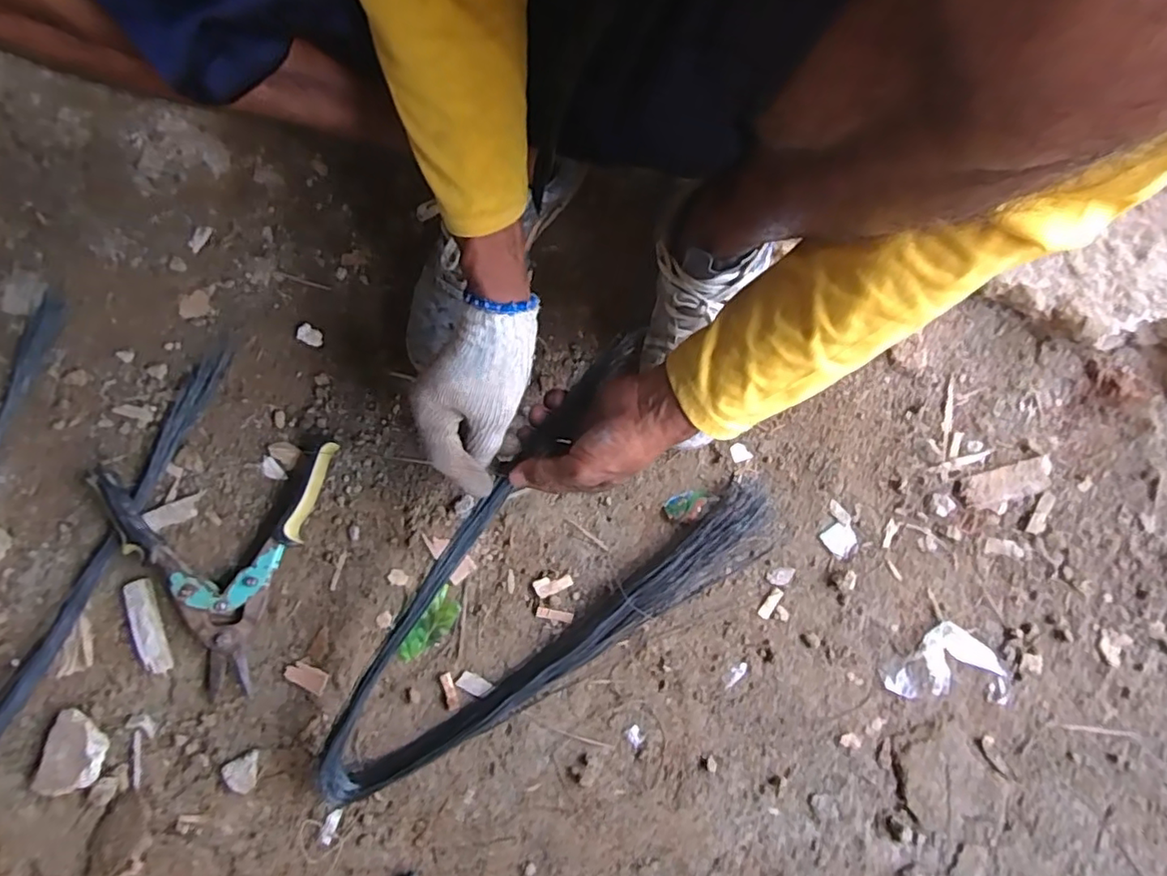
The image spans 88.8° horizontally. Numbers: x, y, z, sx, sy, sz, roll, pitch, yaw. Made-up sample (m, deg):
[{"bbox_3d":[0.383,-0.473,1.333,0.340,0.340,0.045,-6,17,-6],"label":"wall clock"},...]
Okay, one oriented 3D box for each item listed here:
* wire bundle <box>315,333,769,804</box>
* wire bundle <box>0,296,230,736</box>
[{"bbox_3d":[-0.042,0.147,0.521,0.432,0.035,0.227,-46,107,-5],"label":"wire bundle"},{"bbox_3d":[-0.486,0.093,0.526,0.179,0.019,0.419,16,75,2],"label":"wire bundle"}]

